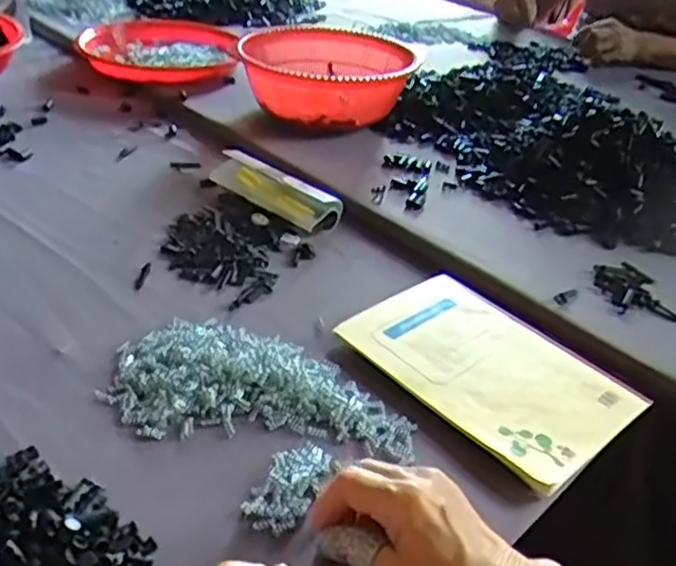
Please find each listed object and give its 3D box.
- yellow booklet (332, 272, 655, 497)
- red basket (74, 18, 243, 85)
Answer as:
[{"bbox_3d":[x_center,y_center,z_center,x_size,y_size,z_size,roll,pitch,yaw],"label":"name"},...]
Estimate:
[{"bbox_3d":[0.117,0.061,0.530,0.144,0.013,0.204,-24,44,-37],"label":"yellow booklet"},{"bbox_3d":[-0.285,-0.382,1.109,0.242,0.044,0.288,-6,35,-13],"label":"red basket"}]

